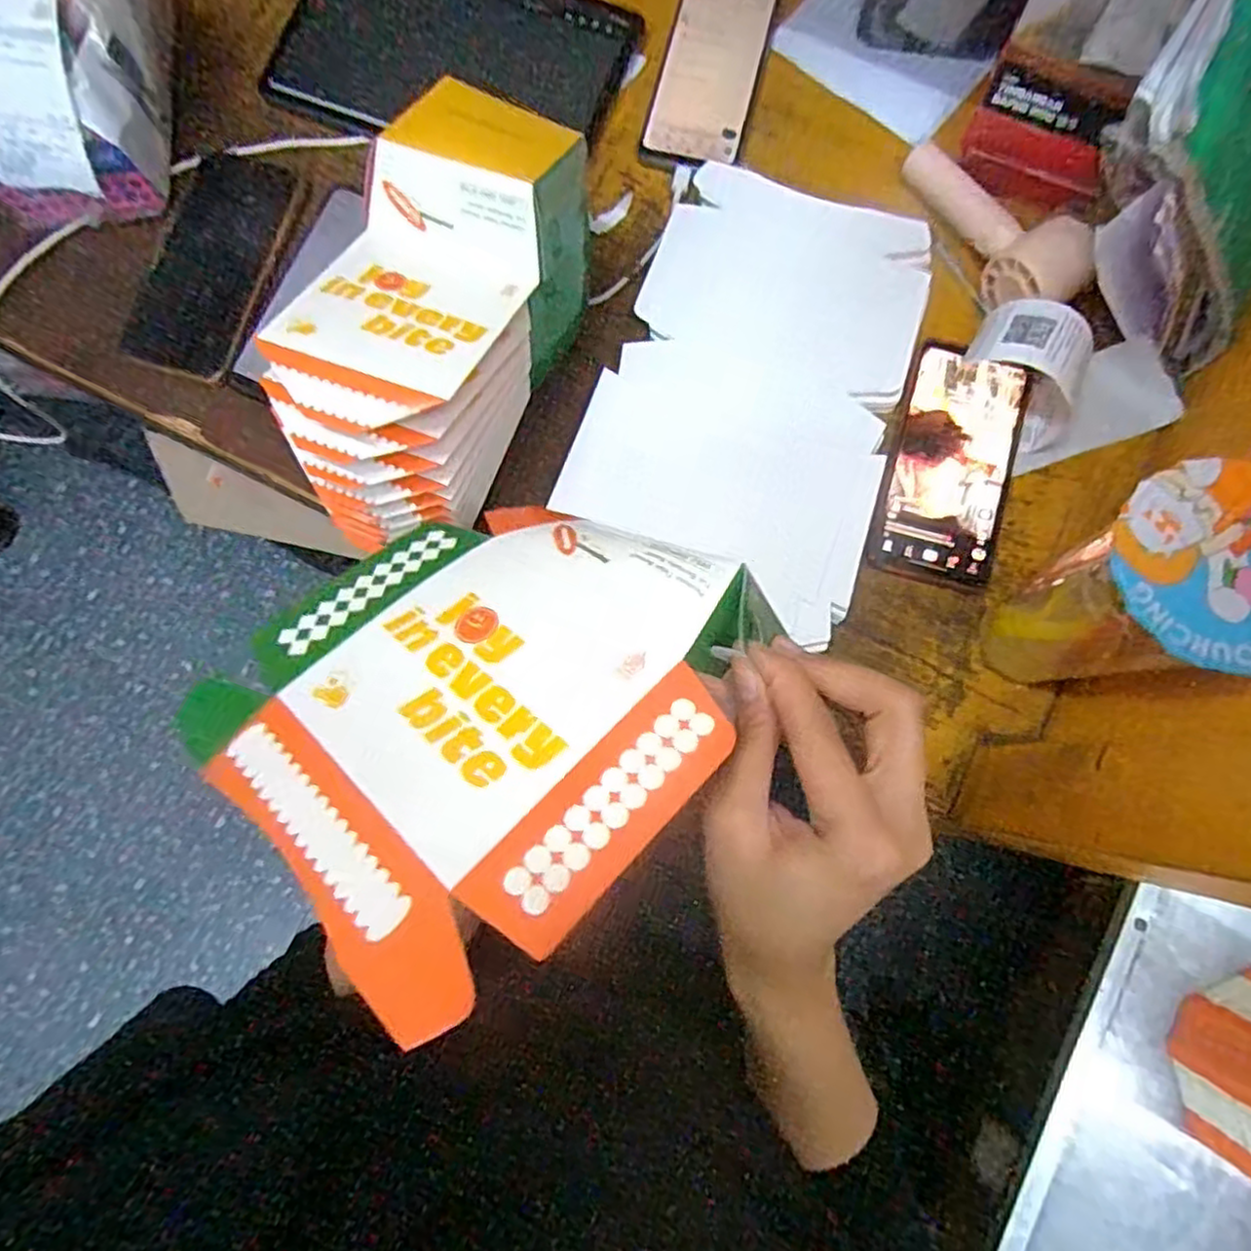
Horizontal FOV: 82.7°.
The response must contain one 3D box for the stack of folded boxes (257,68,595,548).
[{"bbox_3d":[-0.110,-0.177,0.430,0.107,0.123,0.252,25,81,5],"label":"stack of folded boxes"}]

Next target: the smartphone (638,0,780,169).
[{"bbox_3d":[0.064,-0.418,0.529,0.073,0.012,0.164,14,80,3],"label":"smartphone"}]

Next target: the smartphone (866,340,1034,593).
[{"bbox_3d":[0.218,-0.108,0.474,0.081,0.006,0.161,15,80,4],"label":"smartphone"}]

